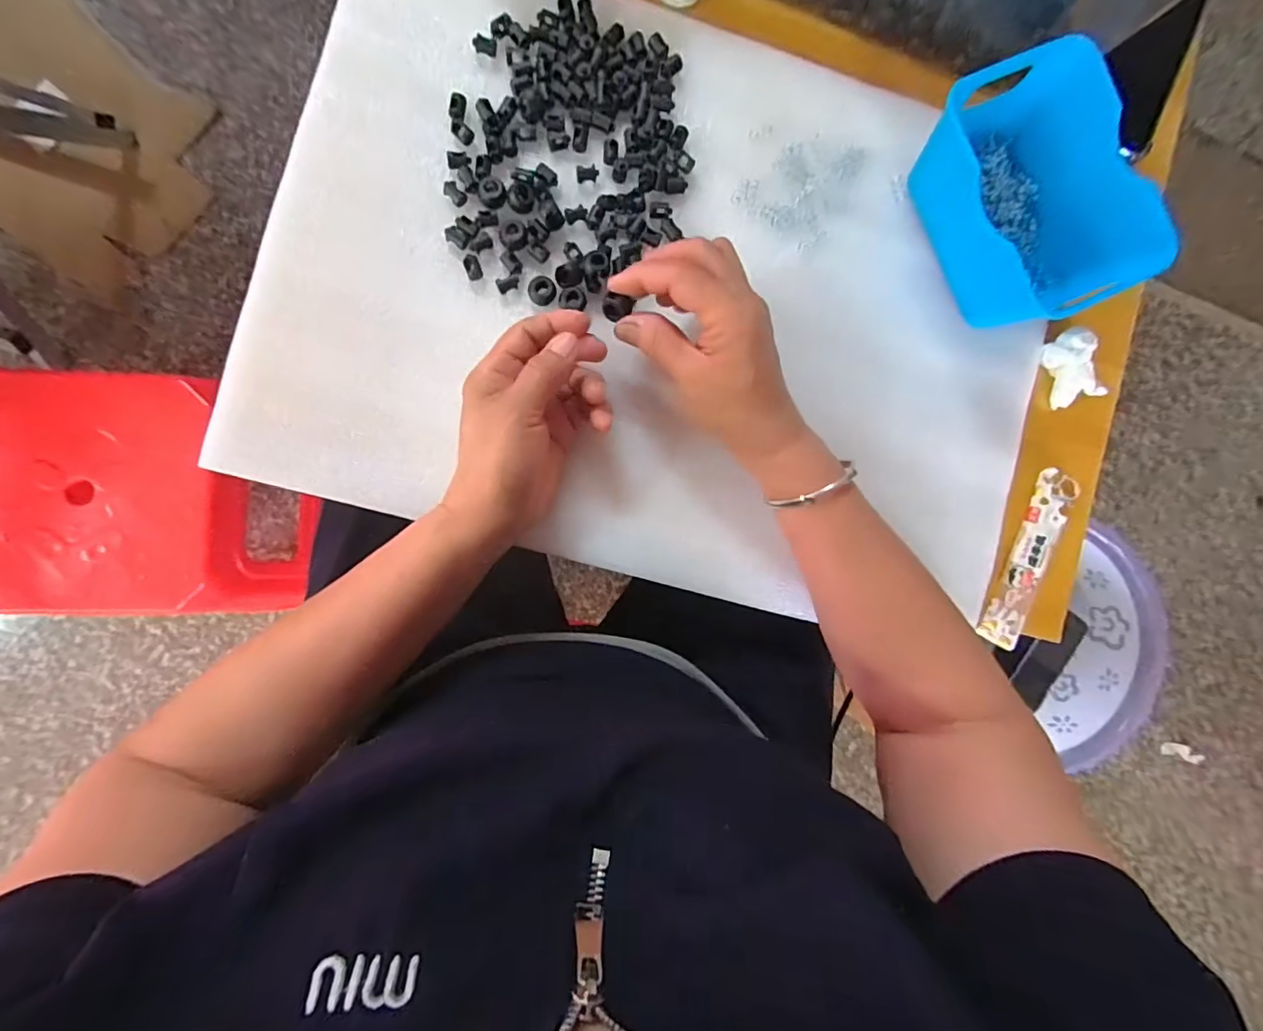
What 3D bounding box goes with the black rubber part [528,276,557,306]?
[{"bbox_3d":[-0.058,-0.145,0.345,0.017,0.008,0.017,0,91,-5],"label":"black rubber part"}]

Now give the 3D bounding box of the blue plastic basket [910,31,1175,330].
[{"bbox_3d":[0.254,-0.203,0.341,0.104,0.076,0.149,-28,94,-4],"label":"blue plastic basket"}]

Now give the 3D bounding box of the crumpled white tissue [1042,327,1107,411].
[{"bbox_3d":[0.319,-0.107,0.386,0.024,0.024,0.052,-20,93,-5],"label":"crumpled white tissue"}]

